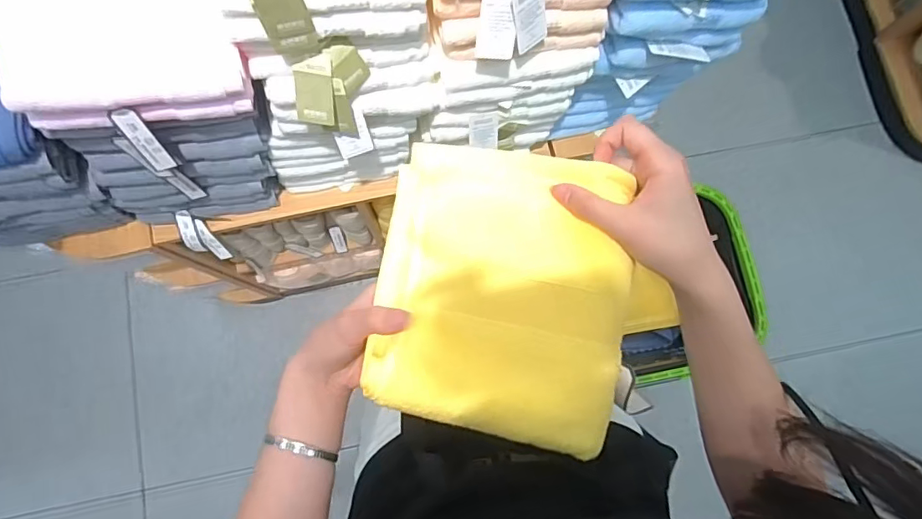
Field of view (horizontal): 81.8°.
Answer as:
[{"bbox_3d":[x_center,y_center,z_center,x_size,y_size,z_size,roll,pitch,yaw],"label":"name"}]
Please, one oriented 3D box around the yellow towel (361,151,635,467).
[{"bbox_3d":[0.030,0.021,0.357,0.165,0.034,0.188,8,79,0],"label":"yellow towel"}]

